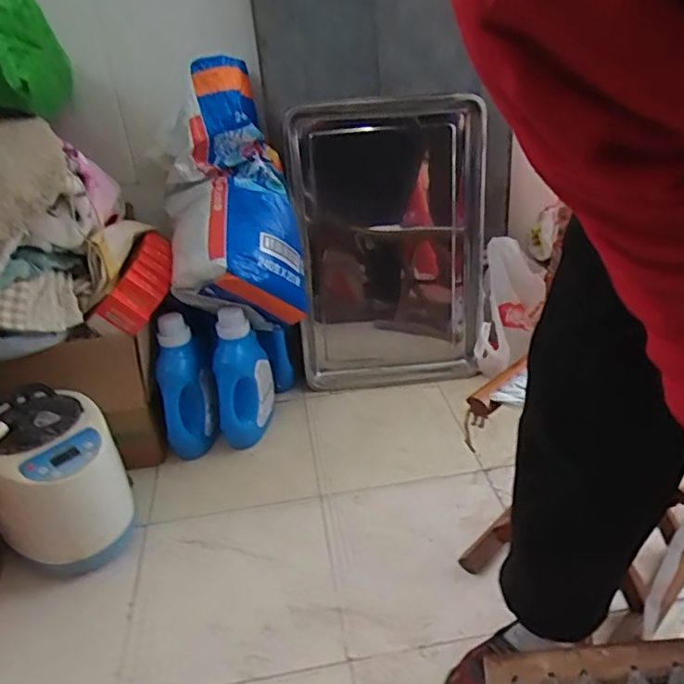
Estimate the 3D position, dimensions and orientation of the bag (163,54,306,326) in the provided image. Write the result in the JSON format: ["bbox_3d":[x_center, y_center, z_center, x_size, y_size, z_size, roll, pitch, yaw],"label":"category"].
[{"bbox_3d":[-0.209,-0.267,1.044,0.233,0.471,0.151,-11,-3,-8],"label":"bag"}]

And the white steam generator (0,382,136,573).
[{"bbox_3d":[-0.438,0.226,0.890,0.189,0.271,0.164,-25,36,-31],"label":"white steam generator"}]

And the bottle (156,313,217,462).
[{"bbox_3d":[-0.295,0.088,1.079,0.107,0.281,0.071,-13,31,-14],"label":"bottle"}]

